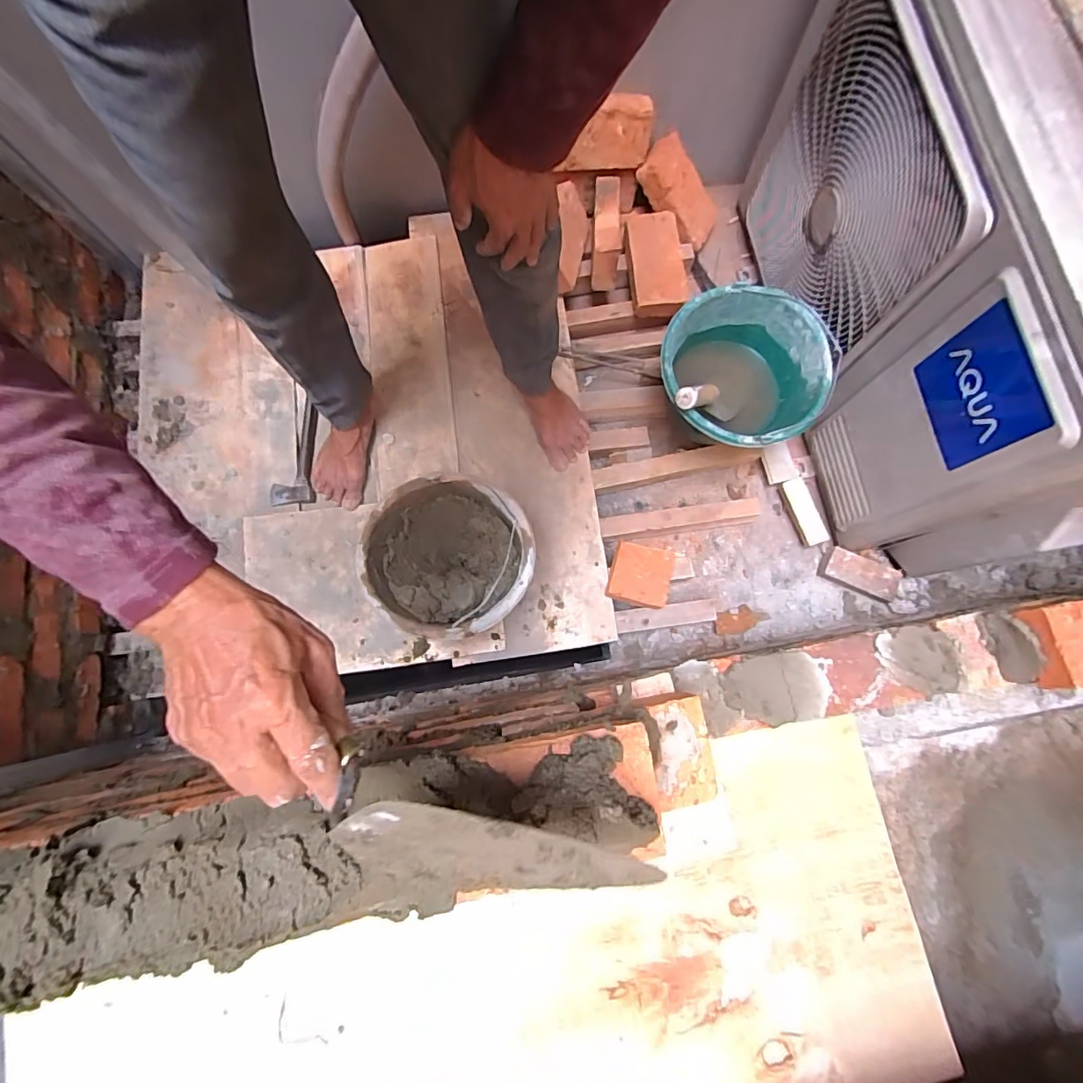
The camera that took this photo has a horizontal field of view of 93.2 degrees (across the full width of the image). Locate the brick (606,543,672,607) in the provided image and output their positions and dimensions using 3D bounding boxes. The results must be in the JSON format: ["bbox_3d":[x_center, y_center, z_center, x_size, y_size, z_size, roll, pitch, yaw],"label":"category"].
[{"bbox_3d":[0.169,0.059,0.885,0.098,0.049,0.099,14,79,3],"label":"brick"}]

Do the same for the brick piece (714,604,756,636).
[{"bbox_3d":[0.353,0.147,0.941,0.071,0.022,0.046,-19,79,-4],"label":"brick piece"}]

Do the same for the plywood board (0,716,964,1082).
[{"bbox_3d":[-0.053,0.611,0.674,1.166,0.020,0.463,-12,79,-6],"label":"plywood board"}]

